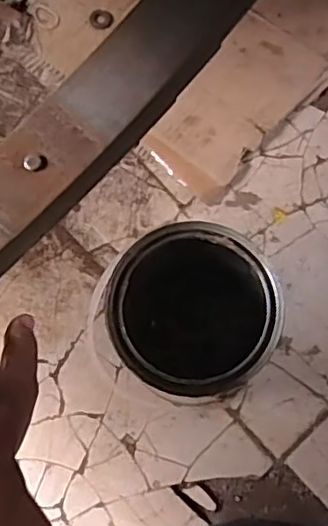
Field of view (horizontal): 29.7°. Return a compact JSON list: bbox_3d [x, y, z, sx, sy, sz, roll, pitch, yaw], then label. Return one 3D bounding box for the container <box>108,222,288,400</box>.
[{"bbox_3d":[0.027,0.054,0.604,0.145,0.157,0.149,0,75,1],"label":"container"}]

